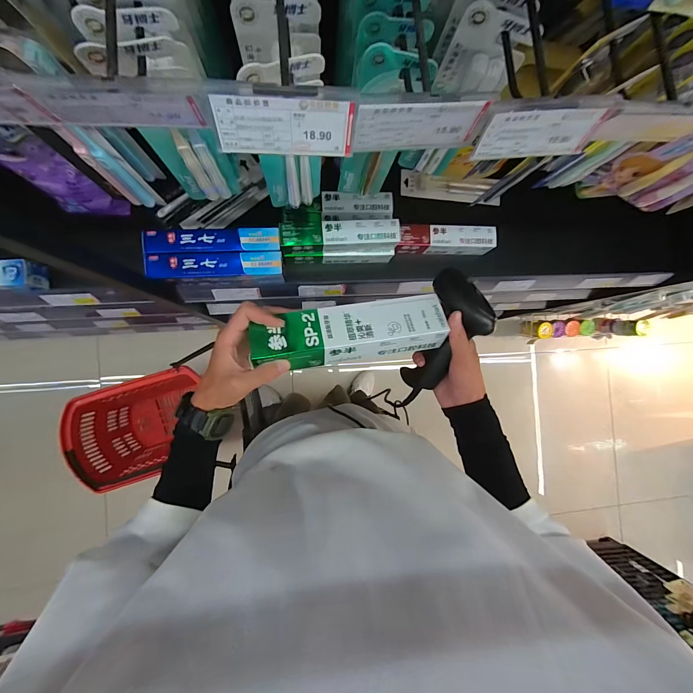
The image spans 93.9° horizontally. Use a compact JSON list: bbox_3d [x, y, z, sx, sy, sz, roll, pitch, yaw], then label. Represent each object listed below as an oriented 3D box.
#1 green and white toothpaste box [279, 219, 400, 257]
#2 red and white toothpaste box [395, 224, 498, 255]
[{"bbox_3d":[-0.011,-0.209,0.622,0.221,0.060,0.047,-5,89,-7],"label":"green and white toothpaste box"},{"bbox_3d":[0.209,-0.228,0.702,0.213,0.053,0.057,-3,89,-7],"label":"red and white toothpaste box"}]

